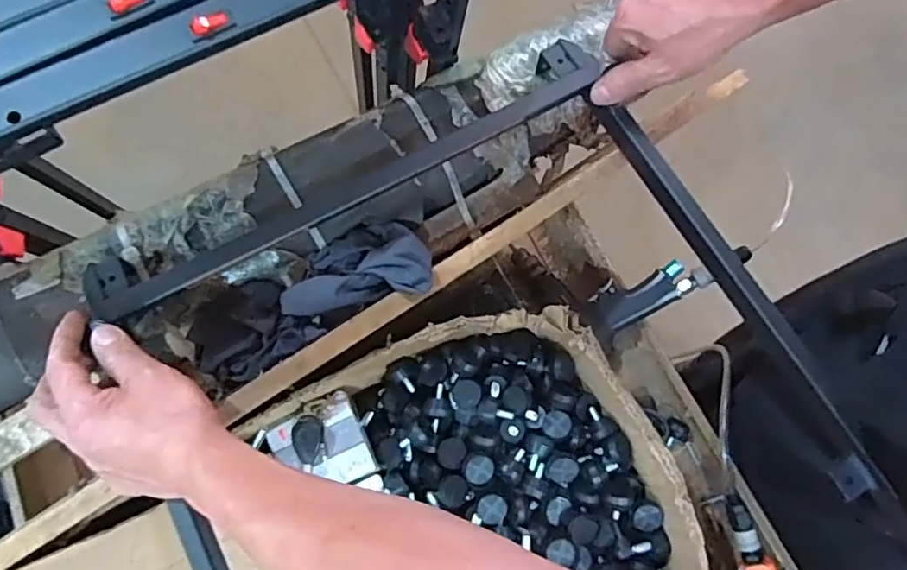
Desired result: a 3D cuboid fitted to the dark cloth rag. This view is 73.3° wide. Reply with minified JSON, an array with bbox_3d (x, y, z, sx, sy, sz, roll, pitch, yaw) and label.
[{"bbox_3d":[-0.130,0.009,0.554,0.228,0.050,0.088,-24,74,-8],"label":"dark cloth rag"}]

